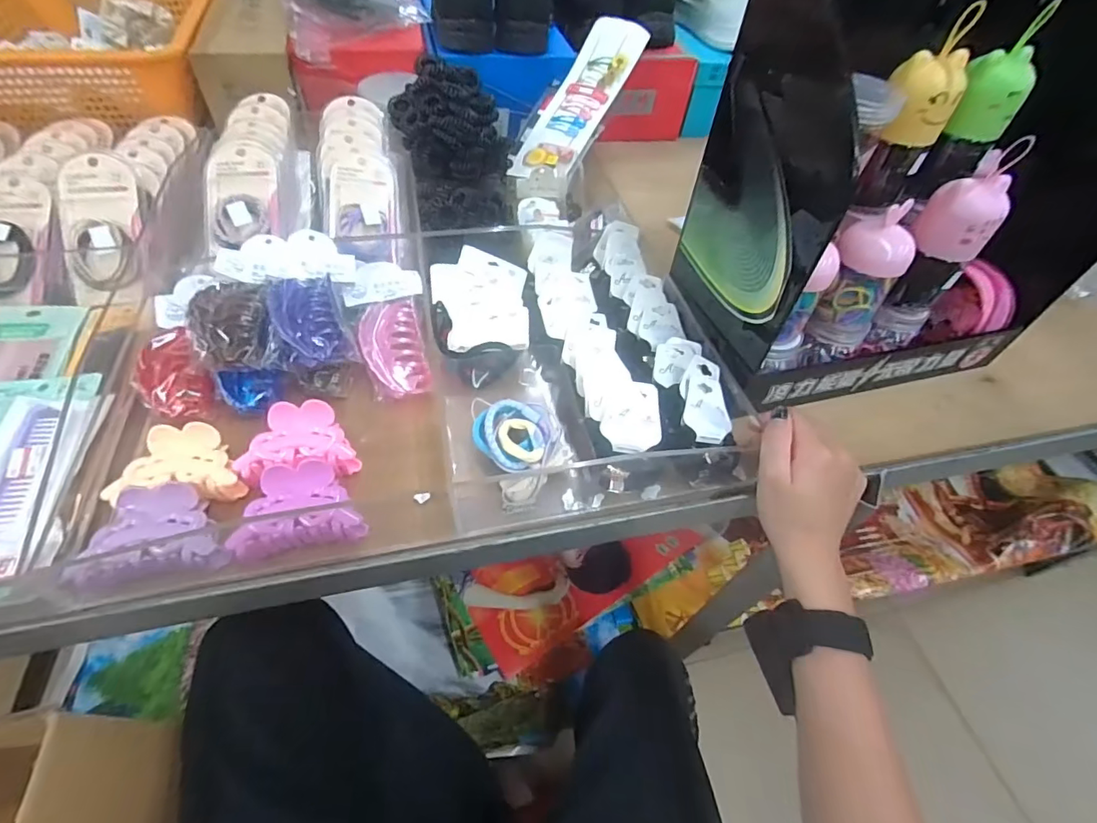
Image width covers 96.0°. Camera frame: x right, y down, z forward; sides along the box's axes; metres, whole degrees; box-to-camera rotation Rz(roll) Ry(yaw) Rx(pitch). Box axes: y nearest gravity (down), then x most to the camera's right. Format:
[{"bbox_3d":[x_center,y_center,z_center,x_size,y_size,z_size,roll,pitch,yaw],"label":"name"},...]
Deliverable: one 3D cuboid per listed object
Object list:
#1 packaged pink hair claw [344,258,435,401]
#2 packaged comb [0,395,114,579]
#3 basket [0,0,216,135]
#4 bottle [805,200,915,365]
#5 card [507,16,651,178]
[{"bbox_3d":[-0.143,-0.074,0.442,0.065,0.035,0.140,-3,60,-16],"label":"packaged pink hair claw"},{"bbox_3d":[-0.338,0.042,0.317,0.064,0.015,0.139,-10,54,-11],"label":"packaged comb"},{"bbox_3d":[-0.620,-0.521,0.671,0.295,0.071,0.390,-11,54,-13],"label":"basket"},{"bbox_3d":[0.253,-0.102,0.410,0.039,0.132,0.049,-11,54,-12],"label":"bottle"},{"bbox_3d":[0.039,-0.416,0.652,0.092,0.017,0.289,25,76,18],"label":"card"}]

